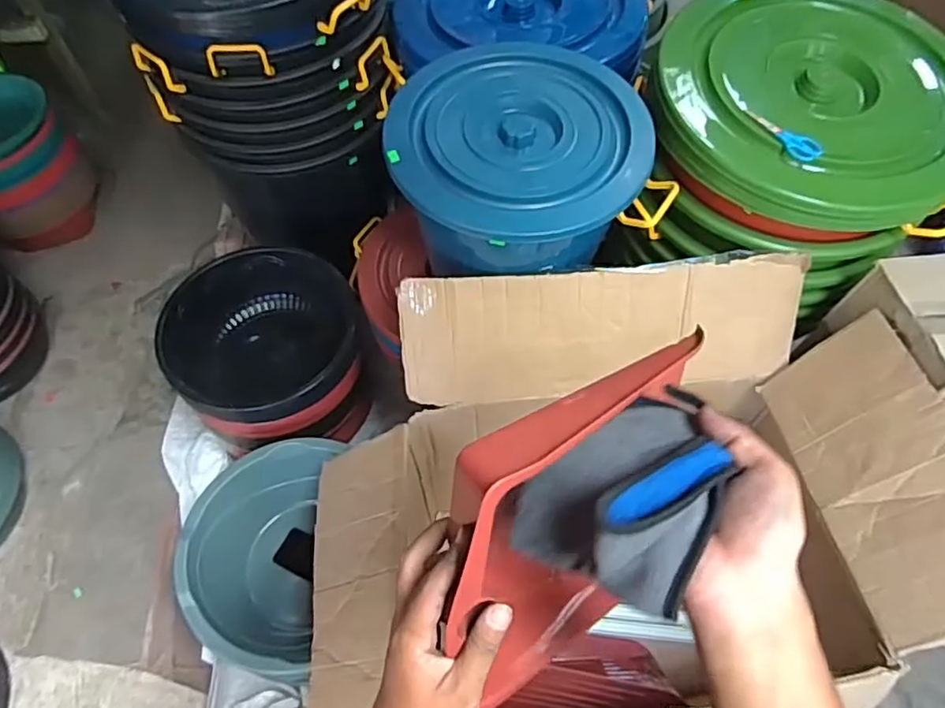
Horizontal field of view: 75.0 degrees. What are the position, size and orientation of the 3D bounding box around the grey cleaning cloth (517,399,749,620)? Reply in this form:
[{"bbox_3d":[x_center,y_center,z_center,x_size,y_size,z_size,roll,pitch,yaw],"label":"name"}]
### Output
[{"bbox_3d":[0.093,0.079,0.381,0.101,0.077,0.125,25,62,16],"label":"grey cleaning cloth"}]

